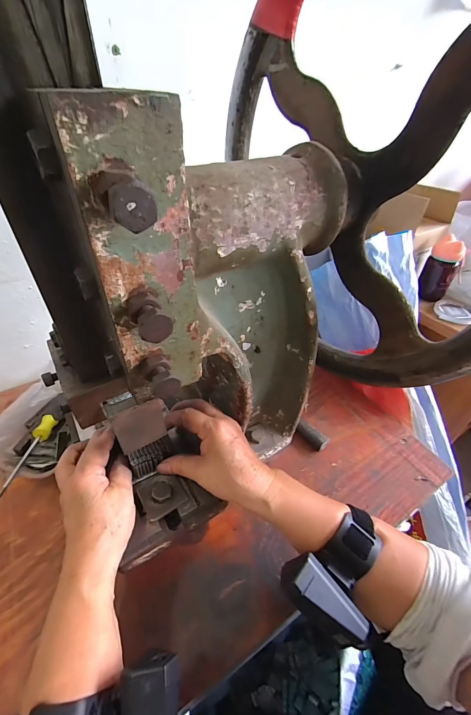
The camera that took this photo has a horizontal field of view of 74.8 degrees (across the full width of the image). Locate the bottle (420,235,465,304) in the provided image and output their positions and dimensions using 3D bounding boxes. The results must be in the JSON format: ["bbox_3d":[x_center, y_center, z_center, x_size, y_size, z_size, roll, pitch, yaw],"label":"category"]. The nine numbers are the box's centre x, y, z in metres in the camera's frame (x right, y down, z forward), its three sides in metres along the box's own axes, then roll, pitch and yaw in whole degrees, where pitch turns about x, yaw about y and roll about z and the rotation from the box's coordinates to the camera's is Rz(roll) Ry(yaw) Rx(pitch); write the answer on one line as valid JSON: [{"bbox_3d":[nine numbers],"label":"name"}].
[{"bbox_3d":[0.495,-0.212,0.744,0.068,0.136,0.060,25,47,24],"label":"bottle"}]

